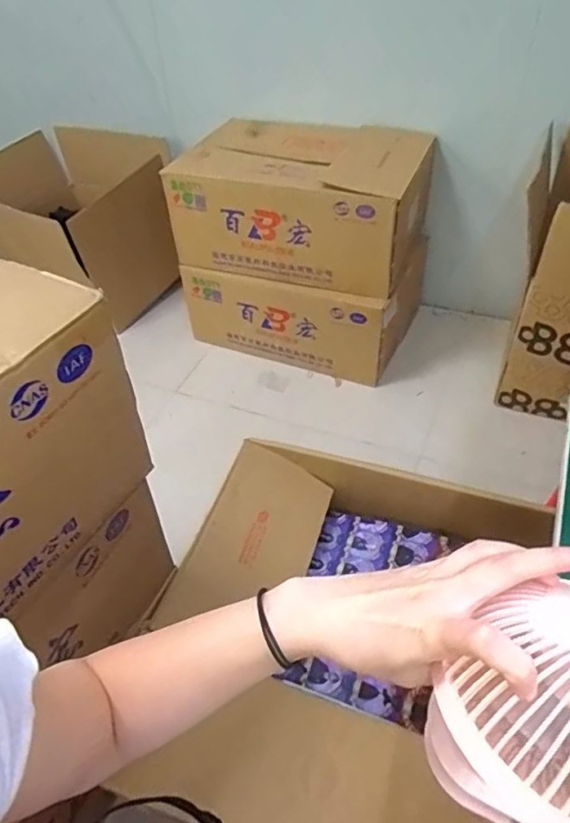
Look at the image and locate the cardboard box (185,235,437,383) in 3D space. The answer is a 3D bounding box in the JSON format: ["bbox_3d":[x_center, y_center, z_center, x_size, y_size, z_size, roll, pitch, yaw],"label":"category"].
[{"bbox_3d":[0.065,-0.383,1.827,0.673,0.278,0.444,20,50,23],"label":"cardboard box"}]

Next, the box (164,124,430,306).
[{"bbox_3d":[0.045,-0.631,1.657,0.700,0.300,0.423,17,49,21],"label":"box"}]

